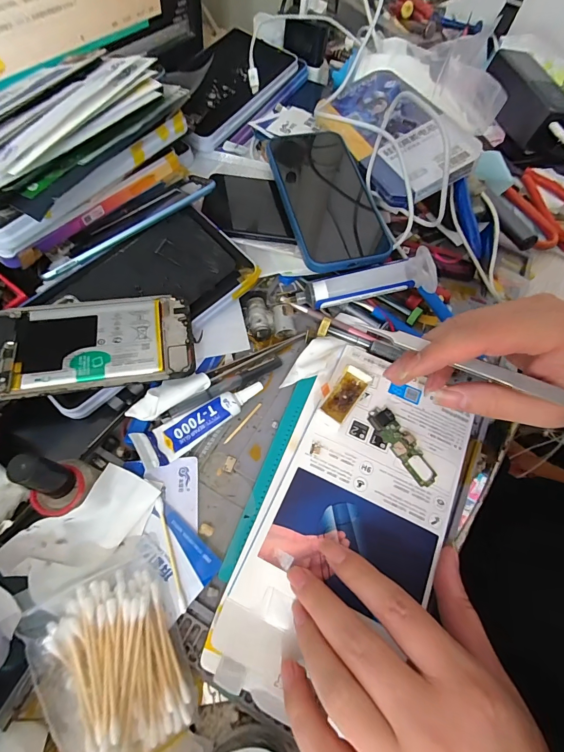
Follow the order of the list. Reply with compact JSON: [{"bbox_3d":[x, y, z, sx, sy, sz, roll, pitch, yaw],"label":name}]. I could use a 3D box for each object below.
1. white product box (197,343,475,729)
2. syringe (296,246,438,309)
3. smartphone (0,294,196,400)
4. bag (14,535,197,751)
[{"bbox_3d":[0.054,0.091,0.243,0.117,0.019,0.236,24,64,8],"label":"white product box"},{"bbox_3d":[0.074,-0.082,0.314,0.113,0.042,0.030,-7,64,-7],"label":"syringe"},{"bbox_3d":[-0.147,-0.024,0.254,0.158,0.005,0.074,-7,63,-11],"label":"smartphone"},{"bbox_3d":[-0.090,0.156,0.199,0.074,0.018,0.093,-23,67,-35],"label":"bag"}]

